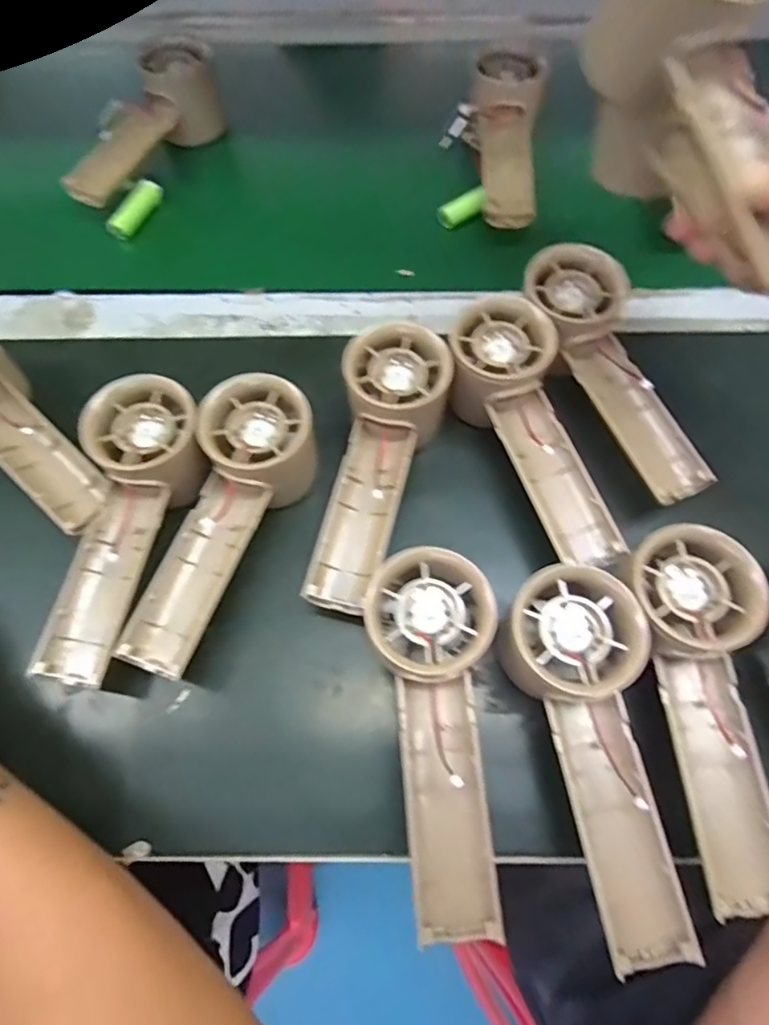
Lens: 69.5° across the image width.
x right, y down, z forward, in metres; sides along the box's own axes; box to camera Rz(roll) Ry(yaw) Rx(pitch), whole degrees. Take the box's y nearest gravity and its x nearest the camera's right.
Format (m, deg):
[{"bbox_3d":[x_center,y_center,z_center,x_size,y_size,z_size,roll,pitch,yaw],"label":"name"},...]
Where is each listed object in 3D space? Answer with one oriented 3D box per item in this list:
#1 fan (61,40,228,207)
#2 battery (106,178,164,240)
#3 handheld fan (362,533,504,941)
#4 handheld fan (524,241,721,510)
[{"bbox_3d":[-0.185,-0.293,0.427,0.055,0.051,0.159,30,72,12],"label":"fan"},{"bbox_3d":[-0.186,-0.228,0.414,0.016,0.013,0.057,20,71,9],"label":"battery"},{"bbox_3d":[0.021,0.094,0.240,0.053,0.026,0.154,-1,69,1],"label":"handheld fan"},{"bbox_3d":[0.131,-0.081,0.320,0.053,0.030,0.160,-23,82,-7],"label":"handheld fan"}]

